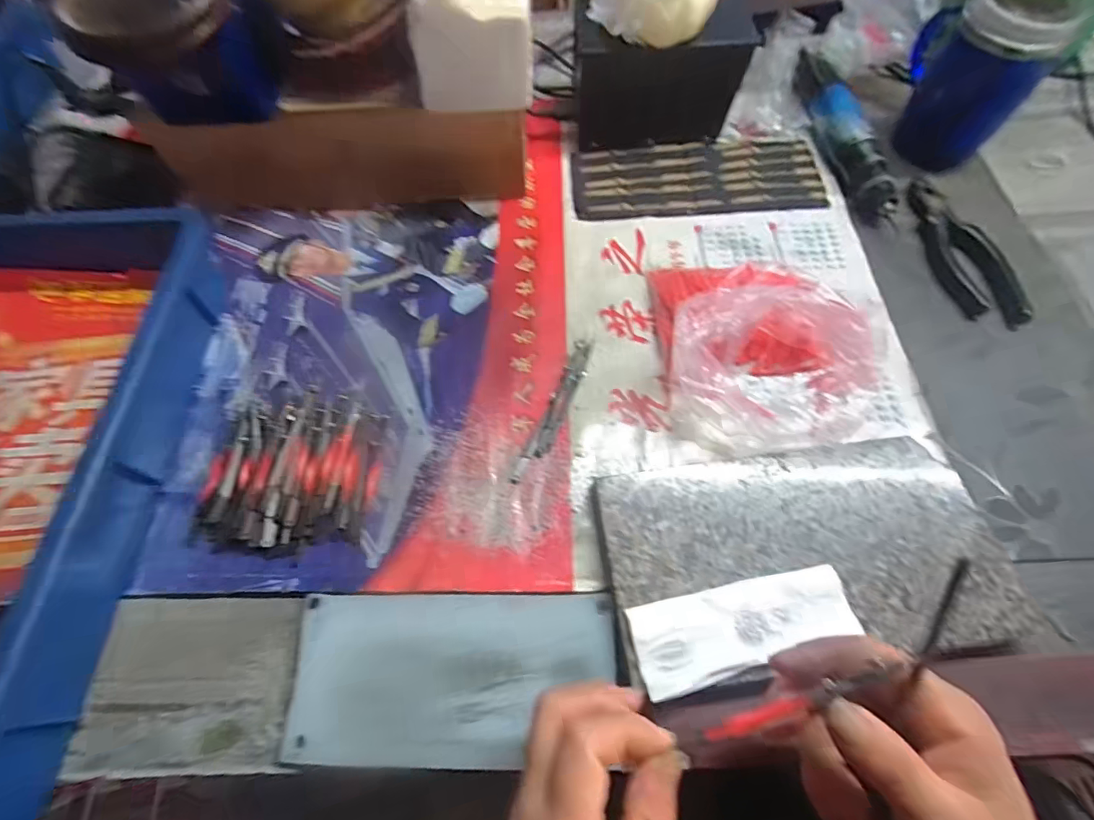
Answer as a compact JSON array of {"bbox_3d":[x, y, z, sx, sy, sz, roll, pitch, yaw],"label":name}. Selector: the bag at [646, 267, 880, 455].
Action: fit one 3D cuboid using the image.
[{"bbox_3d":[0.169,-0.051,0.375,0.166,0.059,0.164,4,66,4],"label":"bag"}]

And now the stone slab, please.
[{"bbox_3d":[0.161,0.093,0.323,0.239,0.034,0.126,-6,64,-1],"label":"stone slab"}]

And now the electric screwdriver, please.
[{"bbox_3d":[0.296,-0.280,0.488,0.033,0.040,0.215,-8,66,-2],"label":"electric screwdriver"}]

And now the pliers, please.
[{"bbox_3d":[0.364,-0.147,0.435,0.042,0.023,0.169,-7,66,-1],"label":"pliers"}]

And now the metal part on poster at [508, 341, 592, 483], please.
[{"bbox_3d":[0.007,0.000,0.387,0.017,0.009,0.128,22,68,11],"label":"metal part on poster"}]

